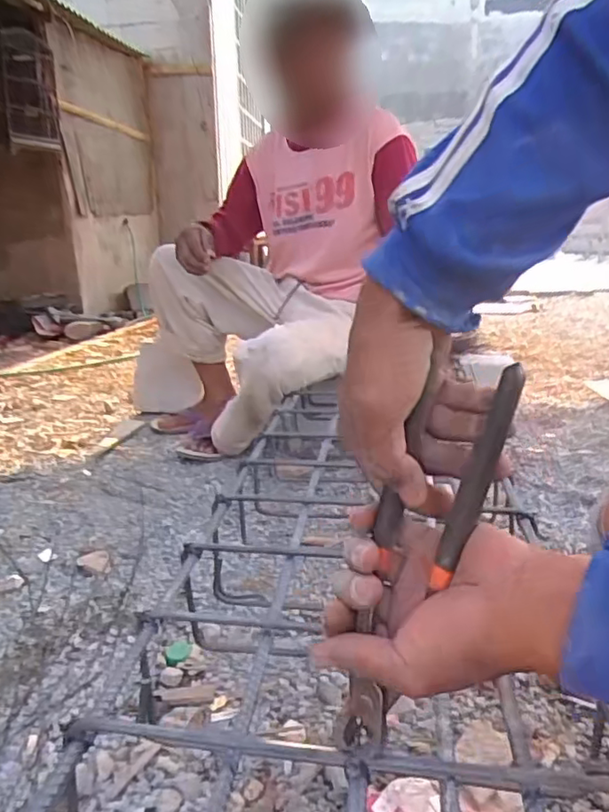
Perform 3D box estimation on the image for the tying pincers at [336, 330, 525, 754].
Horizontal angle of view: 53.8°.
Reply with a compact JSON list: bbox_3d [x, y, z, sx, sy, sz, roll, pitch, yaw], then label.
[{"bbox_3d":[0.059,0.077,0.328,0.031,0.219,0.049,23,5,-27],"label":"tying pincers"}]

